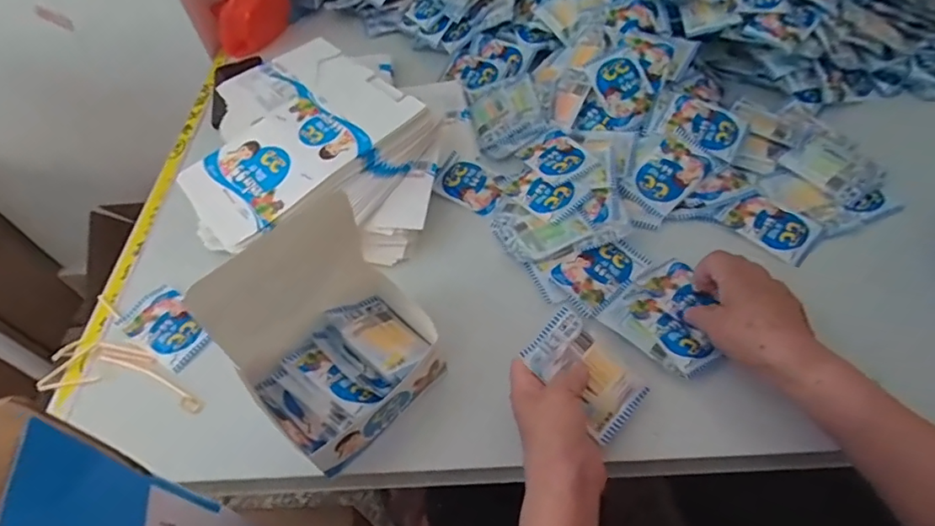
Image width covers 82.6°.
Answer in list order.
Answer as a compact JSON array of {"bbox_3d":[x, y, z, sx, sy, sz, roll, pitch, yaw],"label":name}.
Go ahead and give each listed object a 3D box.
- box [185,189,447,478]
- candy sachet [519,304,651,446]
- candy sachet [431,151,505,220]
[{"bbox_3d":[-0.116,0.057,0.441,0.147,0.158,0.139,-40,59,-22],"label":"box"},{"bbox_3d":[0.101,0.093,0.451,0.101,0.011,0.059,45,76,5],"label":"candy sachet"},{"bbox_3d":[0.004,-0.098,0.644,0.091,0.010,0.065,32,62,25],"label":"candy sachet"}]

